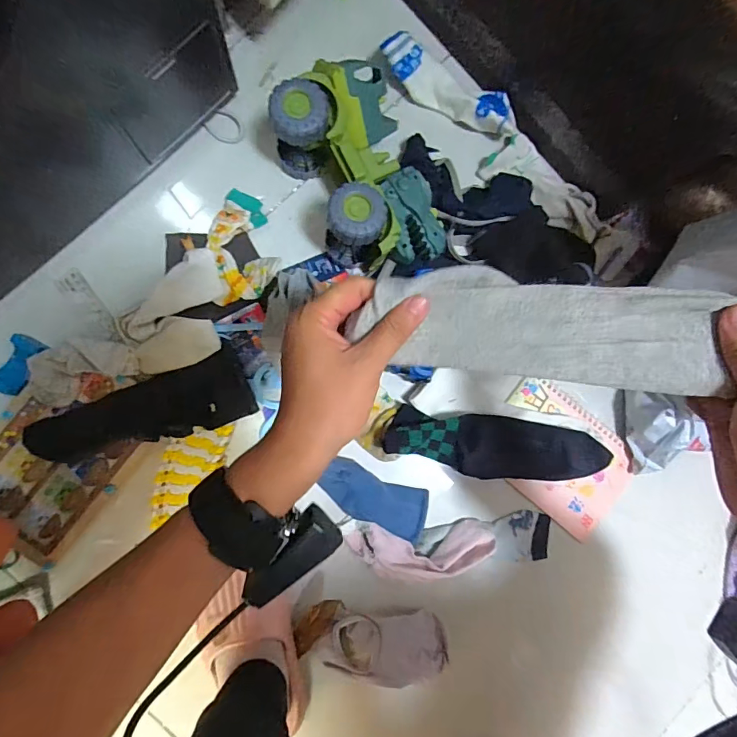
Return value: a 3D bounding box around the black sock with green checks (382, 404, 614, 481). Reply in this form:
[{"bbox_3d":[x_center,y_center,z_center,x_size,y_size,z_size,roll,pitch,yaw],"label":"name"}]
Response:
[{"bbox_3d":[0.144,0.089,0.513,0.247,0.031,0.071,8,64,-4],"label":"black sock with green checks"}]

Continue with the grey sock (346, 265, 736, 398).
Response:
[{"bbox_3d":[0.104,-0.026,0.284,0.220,0.013,0.064,7,97,6],"label":"grey sock"}]

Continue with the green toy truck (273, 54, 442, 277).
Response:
[{"bbox_3d":[-0.008,-0.208,0.490,0.128,0.100,0.217,-27,91,-7],"label":"green toy truck"}]

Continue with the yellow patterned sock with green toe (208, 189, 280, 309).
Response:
[{"bbox_3d":[-0.143,-0.141,0.512,0.071,0.023,0.126,-8,89,-7],"label":"yellow patterned sock with green toe"}]

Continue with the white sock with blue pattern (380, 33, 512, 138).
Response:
[{"bbox_3d":[0.101,-0.341,0.542,0.176,0.035,0.052,25,85,-5],"label":"white sock with blue pattern"}]

